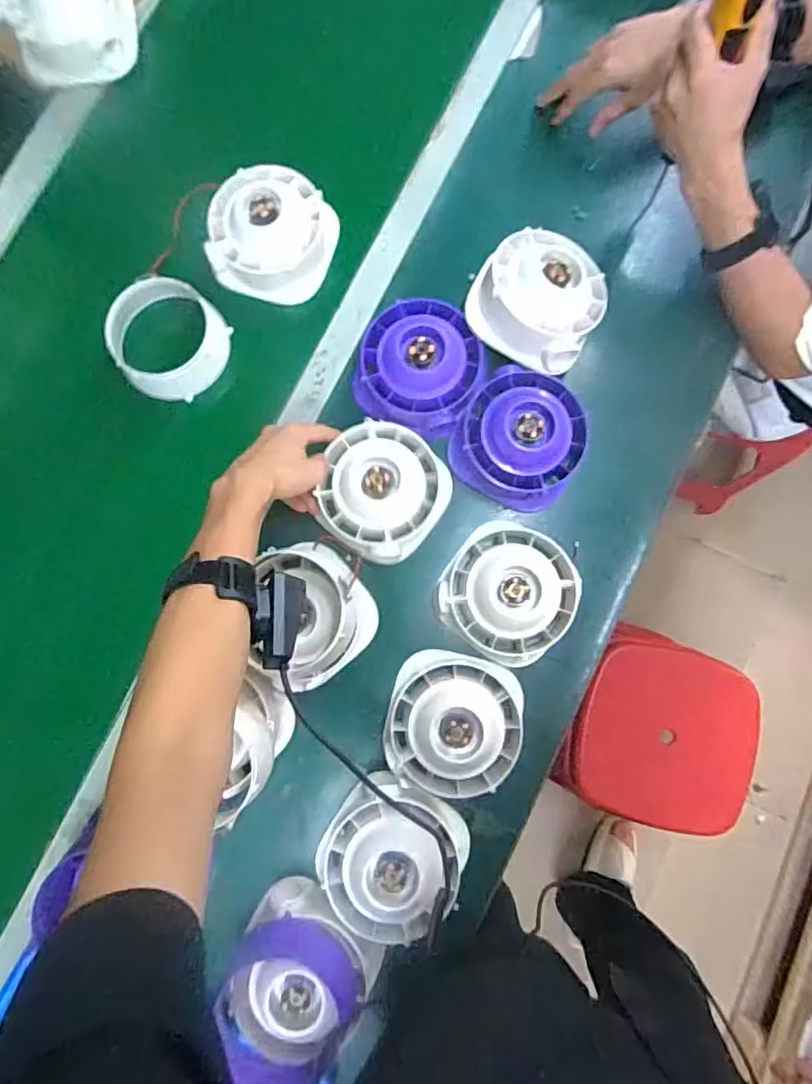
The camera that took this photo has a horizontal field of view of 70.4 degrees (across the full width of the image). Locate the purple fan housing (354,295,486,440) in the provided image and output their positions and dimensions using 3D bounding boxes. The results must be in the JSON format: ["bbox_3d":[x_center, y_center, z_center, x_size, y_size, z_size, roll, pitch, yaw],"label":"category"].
[{"bbox_3d":[0.016,-0.191,0.623,0.131,0.050,0.129,14,83,2],"label":"purple fan housing"}]

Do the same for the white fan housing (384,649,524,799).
[{"bbox_3d":[0.051,0.186,0.586,0.138,0.056,0.137,12,83,2],"label":"white fan housing"}]

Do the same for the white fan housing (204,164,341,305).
[{"bbox_3d":[-0.154,-0.357,0.660,0.132,0.064,0.135,0,83,1],"label":"white fan housing"}]

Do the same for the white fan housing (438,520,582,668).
[{"bbox_3d":[0.108,0.052,0.603,0.132,0.063,0.131,0,83,1],"label":"white fan housing"}]

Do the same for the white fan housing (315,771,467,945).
[{"bbox_3d":[-0.015,0.312,0.568,0.130,0.070,0.126,0,83,1],"label":"white fan housing"}]

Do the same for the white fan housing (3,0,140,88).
[{"bbox_3d":[-0.395,-0.617,0.679,0.147,0.080,0.109,-27,83,-3],"label":"white fan housing"}]

